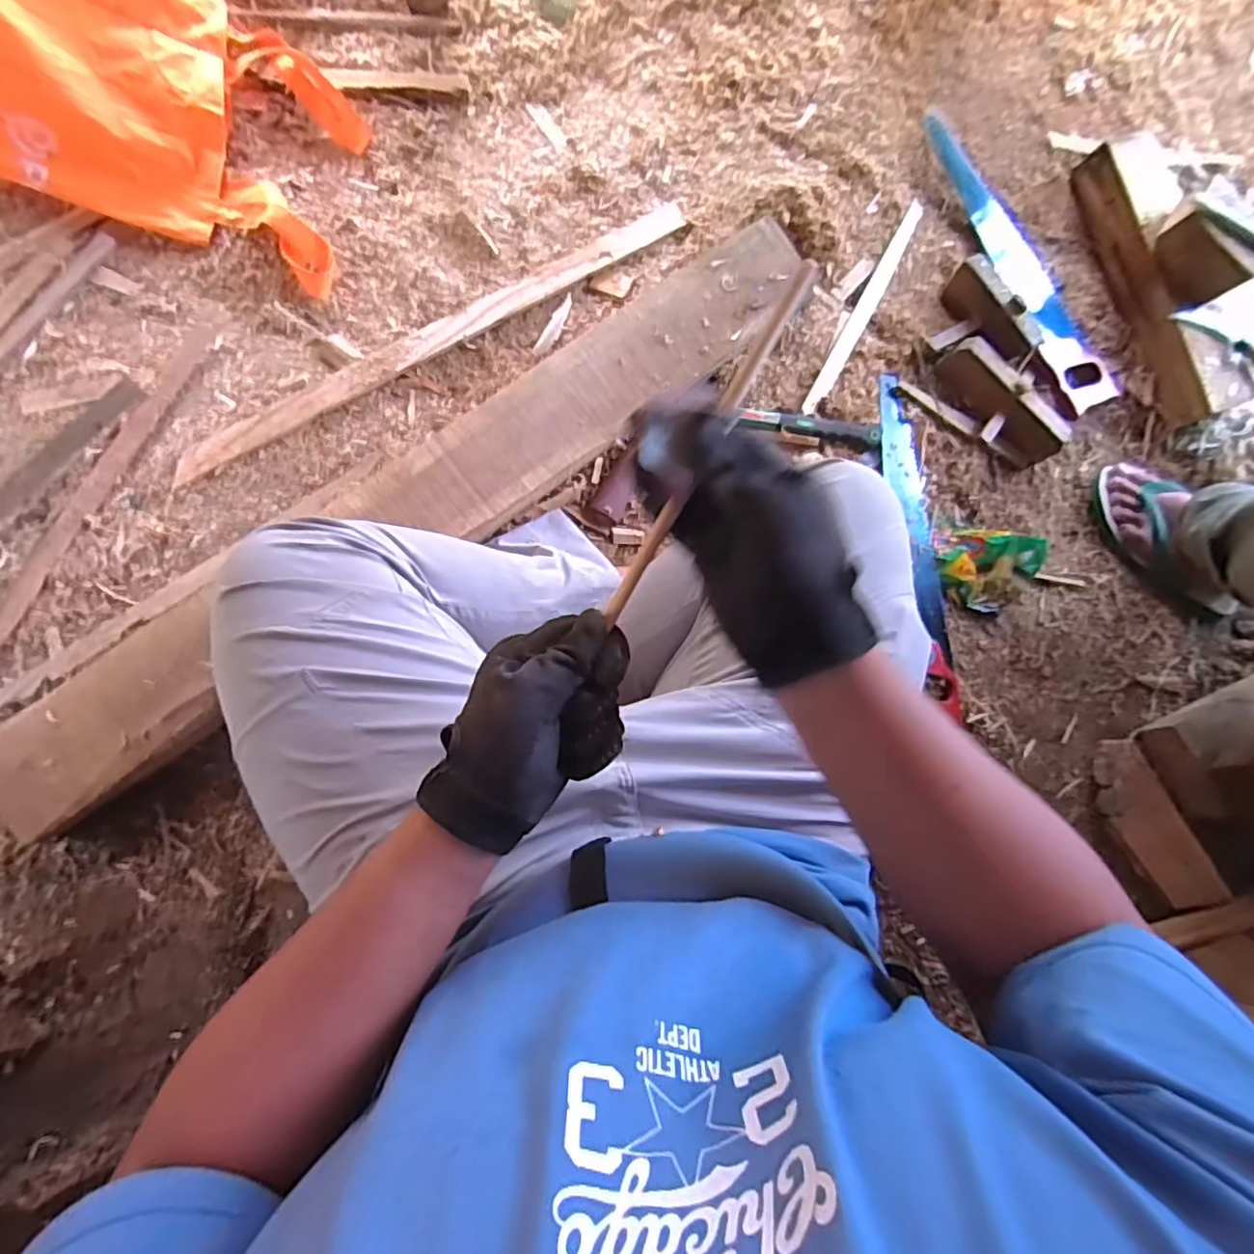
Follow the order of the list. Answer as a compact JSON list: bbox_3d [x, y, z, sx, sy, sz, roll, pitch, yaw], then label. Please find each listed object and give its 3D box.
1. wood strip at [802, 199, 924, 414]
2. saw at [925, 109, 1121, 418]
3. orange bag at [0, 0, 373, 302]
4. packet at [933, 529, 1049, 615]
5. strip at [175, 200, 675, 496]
[{"bbox_3d":[0.320,-0.428,0.822,0.024,0.014,0.341,30,81,-4],"label":"wood strip"},{"bbox_3d":[0.563,-0.524,0.869,0.093,0.021,0.465,-24,87,-10],"label":"saw"},{"bbox_3d":[-0.543,-0.616,0.669,0.427,0.205,0.285,13,82,-6],"label":"orange bag"},{"bbox_3d":[0.479,-0.079,0.806,0.131,0.033,0.113,-15,86,-9],"label":"packet"},{"bbox_3d":[-0.226,-0.371,0.778,0.700,0.017,0.042,-33,89,-10],"label":"strip"}]

